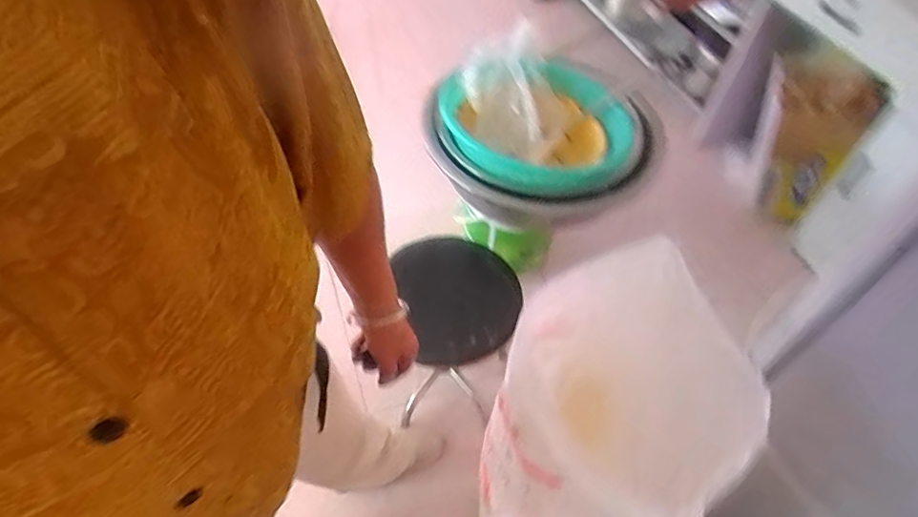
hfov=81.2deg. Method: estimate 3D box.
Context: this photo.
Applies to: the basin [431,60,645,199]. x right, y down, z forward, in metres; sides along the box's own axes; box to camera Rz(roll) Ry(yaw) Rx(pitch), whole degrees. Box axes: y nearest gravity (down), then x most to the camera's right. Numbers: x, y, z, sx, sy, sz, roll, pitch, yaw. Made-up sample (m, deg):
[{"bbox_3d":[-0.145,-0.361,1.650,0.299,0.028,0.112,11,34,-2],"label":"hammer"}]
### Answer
[{"bbox_3d":[0.174,-0.274,1.245,0.404,0.182,0.404,2,53,-2],"label":"basin"}]

